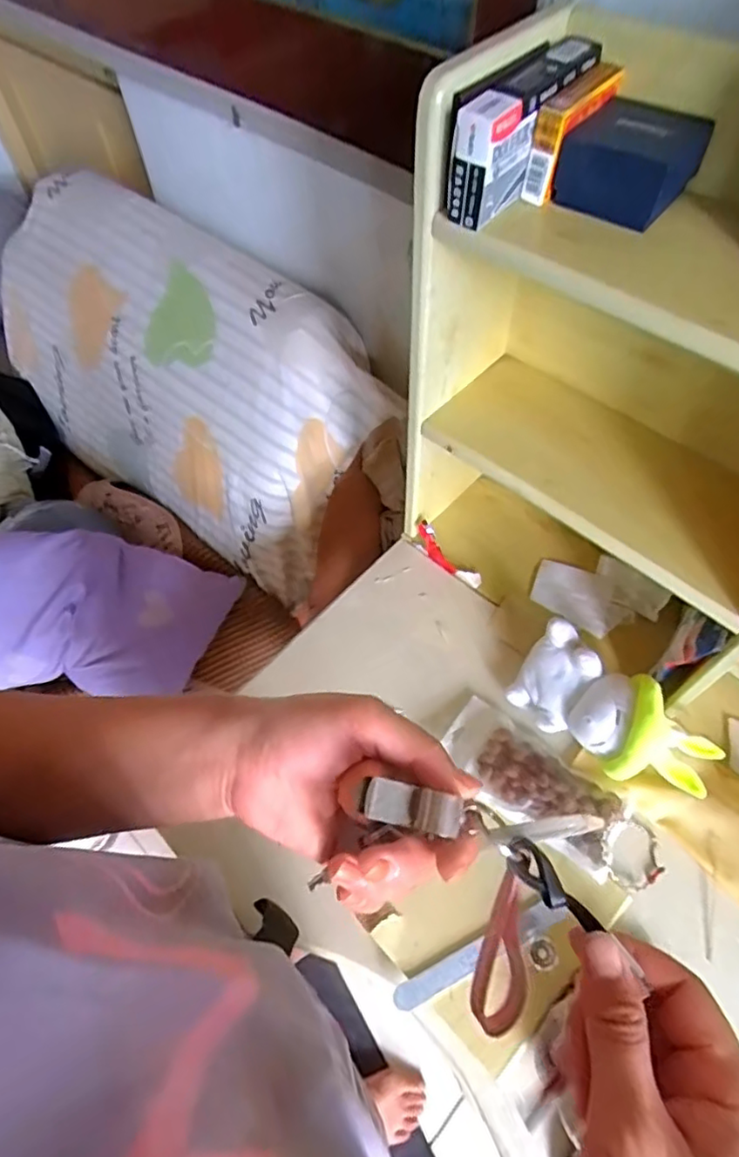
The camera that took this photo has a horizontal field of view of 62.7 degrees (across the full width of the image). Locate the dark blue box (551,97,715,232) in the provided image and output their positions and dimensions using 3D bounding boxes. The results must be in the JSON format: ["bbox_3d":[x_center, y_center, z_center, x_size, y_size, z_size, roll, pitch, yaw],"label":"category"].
[{"bbox_3d":[0.184,-0.292,0.429,0.074,0.045,0.087,35,66,20],"label":"dark blue box"}]

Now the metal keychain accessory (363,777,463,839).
[{"bbox_3d":[0.018,0.092,0.243,0.040,0.013,0.015,13,60,4],"label":"metal keychain accessory"}]

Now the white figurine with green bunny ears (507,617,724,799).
[{"bbox_3d":[0.244,0.139,0.607,0.204,0.077,0.094,36,66,21],"label":"white figurine with green bunny ears"}]

